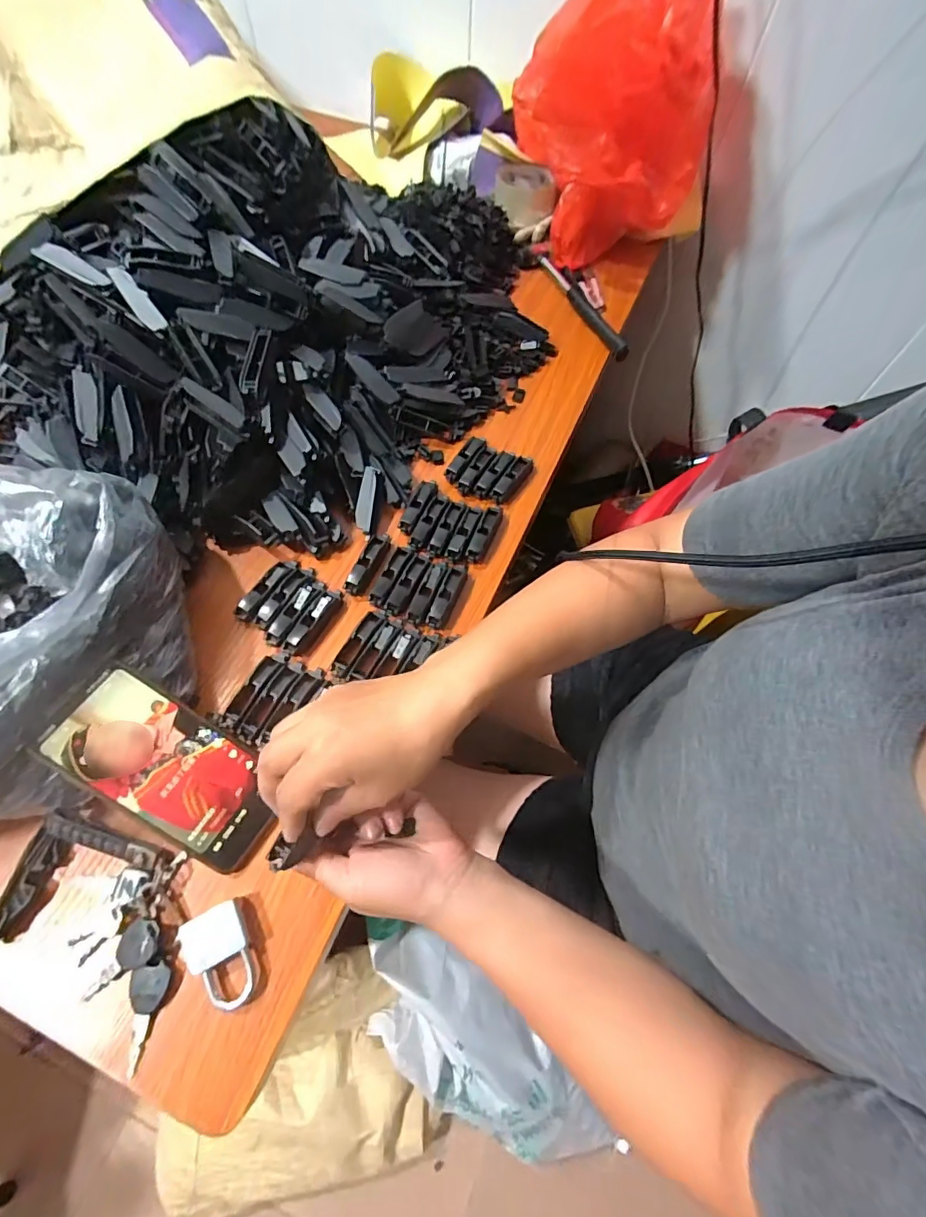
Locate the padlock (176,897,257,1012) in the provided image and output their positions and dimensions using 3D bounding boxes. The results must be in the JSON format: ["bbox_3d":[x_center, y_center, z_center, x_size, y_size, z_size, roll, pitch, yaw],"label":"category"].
[{"bbox_3d":[-0.163,0.237,0.346,0.040,0.014,0.063,-30,68,-16],"label":"padlock"}]

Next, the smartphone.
[{"bbox_3d":[-0.212,0.117,0.372,0.161,0.006,0.079,37,65,-9],"label":"smartphone"}]

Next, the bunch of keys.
[{"bbox_3d":[-0.229,0.233,0.342,0.063,0.017,0.119,-5,64,-5],"label":"bunch of keys"}]

